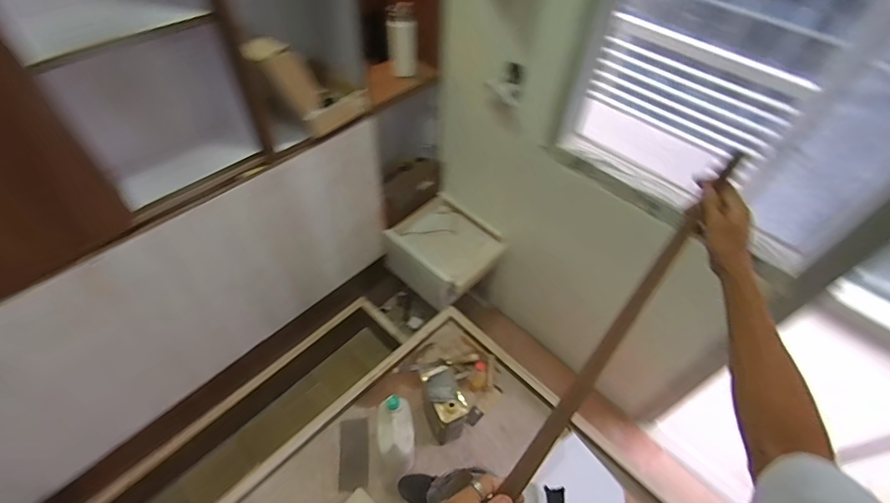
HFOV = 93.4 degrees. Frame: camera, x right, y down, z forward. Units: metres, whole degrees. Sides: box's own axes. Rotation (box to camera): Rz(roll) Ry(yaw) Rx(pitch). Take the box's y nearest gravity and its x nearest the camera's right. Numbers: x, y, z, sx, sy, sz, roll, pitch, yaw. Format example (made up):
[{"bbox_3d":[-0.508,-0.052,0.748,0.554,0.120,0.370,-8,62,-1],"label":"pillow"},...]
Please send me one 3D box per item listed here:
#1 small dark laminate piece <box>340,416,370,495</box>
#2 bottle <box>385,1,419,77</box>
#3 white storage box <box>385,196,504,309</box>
[{"bbox_3d":[-0.287,0.639,1.329,0.088,0.016,0.203,-4,51,-7],"label":"small dark laminate piece"},{"bbox_3d":[-0.139,-0.698,1.377,0.090,0.217,0.076,2,51,-2],"label":"bottle"},{"bbox_3d":[0.006,0.011,1.770,0.400,0.224,0.340,32,56,21],"label":"white storage box"}]

